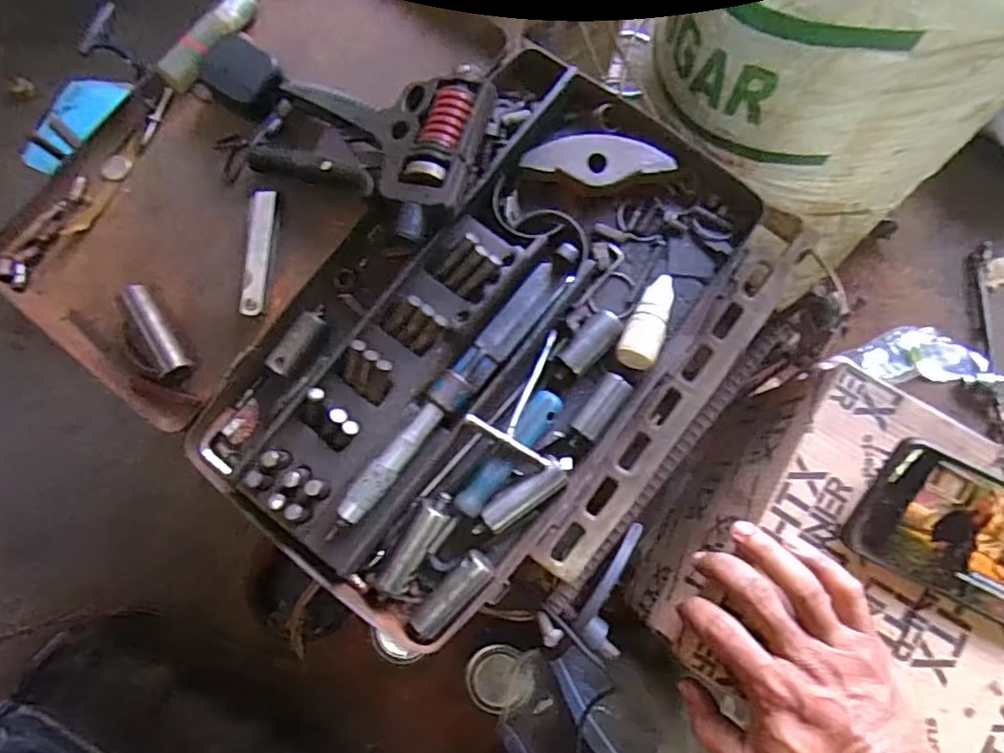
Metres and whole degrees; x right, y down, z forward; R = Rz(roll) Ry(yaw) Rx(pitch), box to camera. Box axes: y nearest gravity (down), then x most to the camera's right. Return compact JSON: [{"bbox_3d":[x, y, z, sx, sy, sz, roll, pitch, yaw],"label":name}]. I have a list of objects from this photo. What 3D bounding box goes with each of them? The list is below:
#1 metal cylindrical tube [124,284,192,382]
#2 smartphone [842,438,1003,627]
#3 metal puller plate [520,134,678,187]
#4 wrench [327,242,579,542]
[{"bbox_3d":[-0.227,-0.031,0.403,0.018,0.018,0.070,-29,80,-4],"label":"metal cylindrical tube"},{"bbox_3d":[0.297,0.105,0.360,0.167,0.014,0.079,26,104,5],"label":"smartphone"},{"bbox_3d":[0.064,-0.145,0.408,0.096,0.004,0.033,6,88,2],"label":"metal puller plate"},{"bbox_3d":[-0.027,0.004,0.369,0.020,0.018,0.220,38,83,7],"label":"wrench"}]

